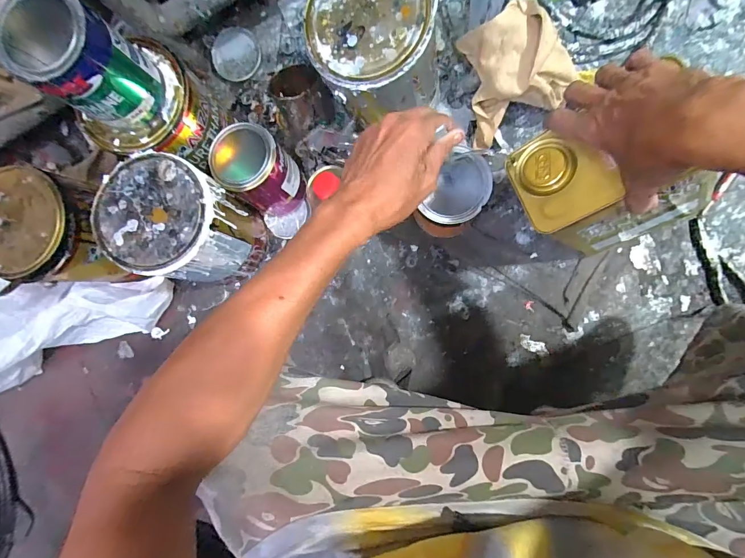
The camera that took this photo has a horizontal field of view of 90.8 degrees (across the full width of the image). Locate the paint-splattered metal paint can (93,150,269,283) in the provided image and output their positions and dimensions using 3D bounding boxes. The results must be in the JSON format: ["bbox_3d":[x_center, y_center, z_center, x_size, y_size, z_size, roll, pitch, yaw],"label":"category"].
[{"bbox_3d":[-0.282,-0.089,0.561,0.161,0.170,0.151,23,94,9],"label":"paint-splattered metal paint can"}]

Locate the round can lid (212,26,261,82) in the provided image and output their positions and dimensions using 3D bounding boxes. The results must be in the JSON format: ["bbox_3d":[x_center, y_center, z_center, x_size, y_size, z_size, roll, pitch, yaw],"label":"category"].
[{"bbox_3d":[-0.255,-0.420,0.687,0.089,0.010,0.090,0,91,8],"label":"round can lid"}]

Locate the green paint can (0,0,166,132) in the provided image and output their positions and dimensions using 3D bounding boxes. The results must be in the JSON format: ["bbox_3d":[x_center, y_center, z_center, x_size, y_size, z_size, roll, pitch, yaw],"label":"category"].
[{"bbox_3d":[-0.333,-0.255,0.431,0.095,0.131,0.097,0,90,9],"label":"green paint can"}]

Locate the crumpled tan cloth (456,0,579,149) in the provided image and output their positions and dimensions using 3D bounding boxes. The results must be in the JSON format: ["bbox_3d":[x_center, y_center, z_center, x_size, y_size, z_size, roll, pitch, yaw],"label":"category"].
[{"bbox_3d":[0.208,-0.304,0.551,0.132,0.146,0.140,-20,88,8],"label":"crumpled tan cloth"}]

